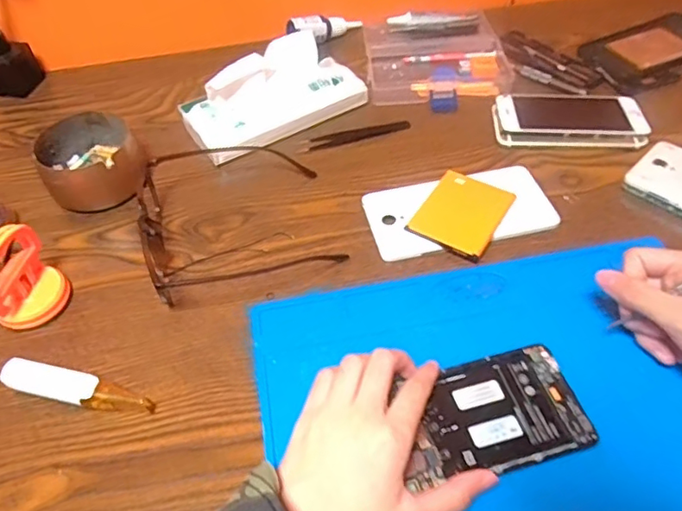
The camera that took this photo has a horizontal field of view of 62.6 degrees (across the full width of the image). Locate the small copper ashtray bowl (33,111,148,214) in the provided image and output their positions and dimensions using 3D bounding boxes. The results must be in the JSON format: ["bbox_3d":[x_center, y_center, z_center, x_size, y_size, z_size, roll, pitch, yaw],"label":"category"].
[{"bbox_3d":[-0.225,-0.083,0.509,0.085,0.045,0.100,-27,53,-18],"label":"small copper ashtray bowl"}]

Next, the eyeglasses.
[{"bbox_3d":[-0.091,-0.042,0.463,0.157,0.047,0.145,-15,50,-9],"label":"eyeglasses"}]

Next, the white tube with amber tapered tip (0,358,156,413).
[{"bbox_3d":[-0.174,0.089,0.373,0.103,0.019,0.020,9,51,12],"label":"white tube with amber tapered tip"}]

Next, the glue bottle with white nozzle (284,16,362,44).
[{"bbox_3d":[-0.018,-0.267,0.659,0.093,0.022,0.023,-14,48,-29],"label":"glue bottle with white nozzle"}]

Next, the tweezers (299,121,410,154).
[{"bbox_3d":[0.014,-0.117,0.545,0.110,0.004,0.019,-15,50,-9],"label":"tweezers"}]

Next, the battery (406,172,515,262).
[{"bbox_3d":[0.100,-0.035,0.462,0.064,0.010,0.081,25,56,23],"label":"battery"}]

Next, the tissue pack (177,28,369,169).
[{"bbox_3d":[-0.069,-0.157,0.557,0.167,0.049,0.094,-33,55,-22],"label":"tissue pack"}]

